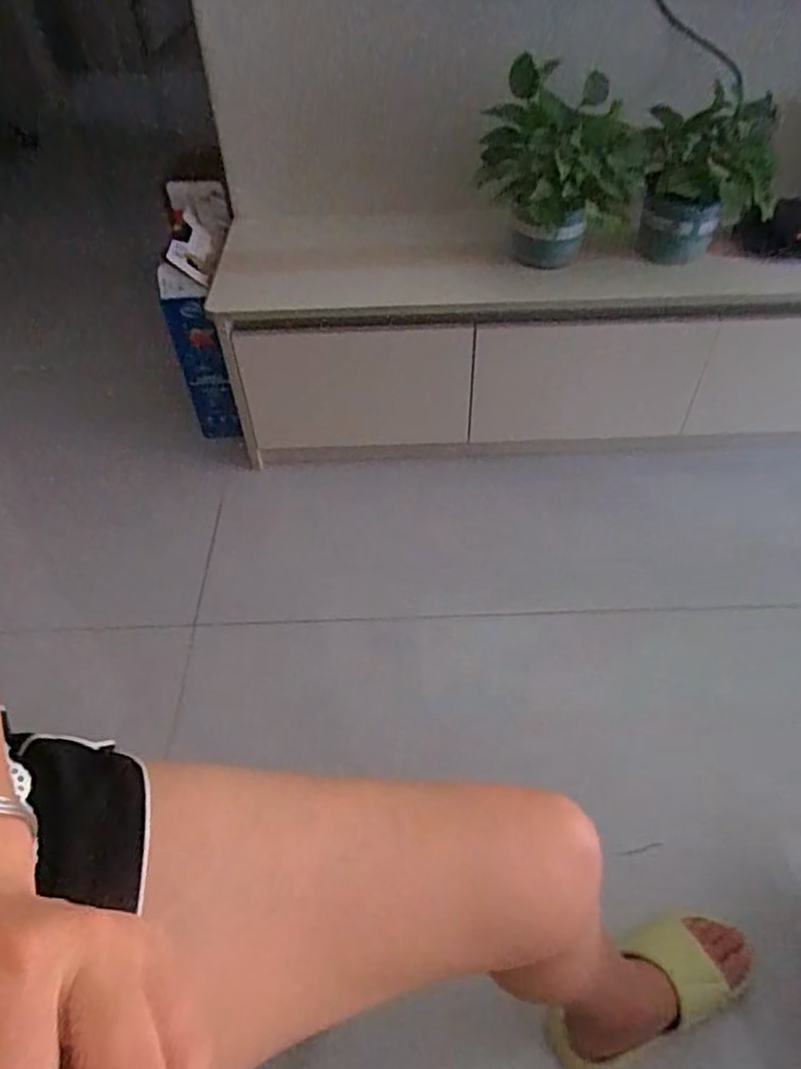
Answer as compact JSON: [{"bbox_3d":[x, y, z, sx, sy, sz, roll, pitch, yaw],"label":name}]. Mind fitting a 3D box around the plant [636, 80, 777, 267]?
[{"bbox_3d":[0.469,-0.531,1.031,0.172,0.221,0.189,20,50,20],"label":"plant"}]

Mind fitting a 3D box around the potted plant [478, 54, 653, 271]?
[{"bbox_3d":[0.235,-0.519,0.985,0.211,0.264,0.160,16,49,16],"label":"potted plant"}]

